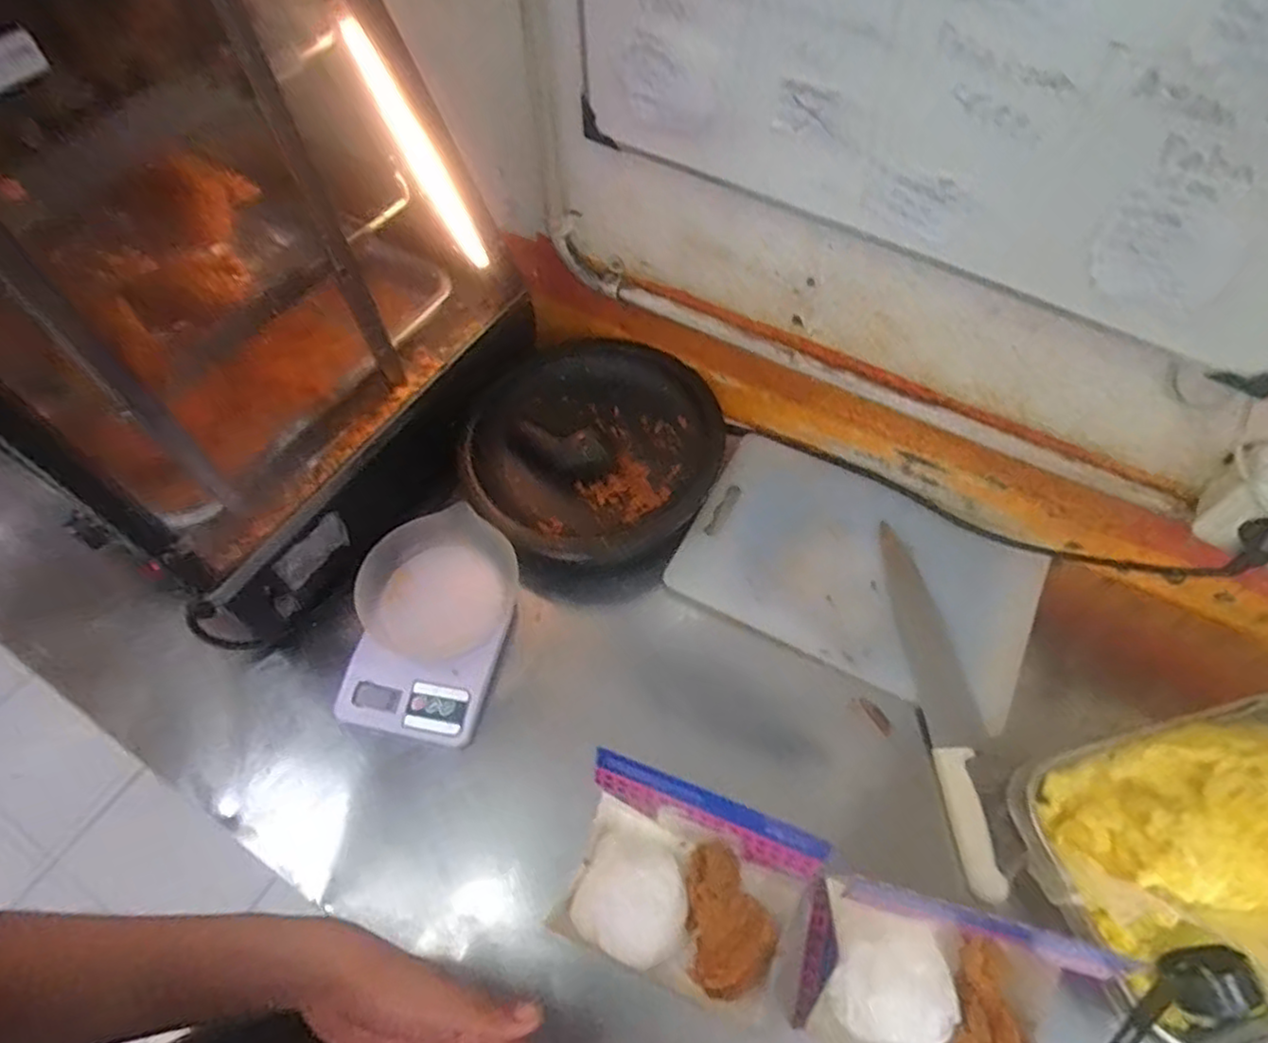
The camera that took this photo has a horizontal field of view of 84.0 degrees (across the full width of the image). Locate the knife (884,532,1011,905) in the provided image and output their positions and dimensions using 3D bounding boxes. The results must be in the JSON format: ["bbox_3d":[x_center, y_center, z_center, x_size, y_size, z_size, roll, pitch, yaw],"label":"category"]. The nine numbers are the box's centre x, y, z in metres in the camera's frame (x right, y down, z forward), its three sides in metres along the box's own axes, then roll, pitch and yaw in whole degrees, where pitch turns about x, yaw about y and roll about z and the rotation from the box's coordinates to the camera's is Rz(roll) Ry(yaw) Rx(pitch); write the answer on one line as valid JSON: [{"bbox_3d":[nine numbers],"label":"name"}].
[{"bbox_3d":[0.294,0.159,0.673,0.053,0.019,0.353,-3,58,0],"label":"knife"}]

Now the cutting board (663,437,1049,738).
[{"bbox_3d":[0.238,0.050,0.756,0.349,0.019,0.226,24,62,16],"label":"cutting board"}]

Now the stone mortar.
[{"bbox_3d":[-0.046,-0.085,0.823,0.314,0.061,0.301,-1,58,2],"label":"stone mortar"}]

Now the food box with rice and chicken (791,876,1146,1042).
[{"bbox_3d":[0.211,0.330,0.491,0.186,0.140,0.112,18,60,13],"label":"food box with rice and chicken"}]

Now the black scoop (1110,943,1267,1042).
[{"bbox_3d":[0.379,0.340,0.496,0.125,0.050,0.052,-10,57,-22],"label":"black scoop"}]

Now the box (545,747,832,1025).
[{"bbox_3d":[0.039,0.285,0.538,0.185,0.149,0.121,18,61,13],"label":"box"}]

